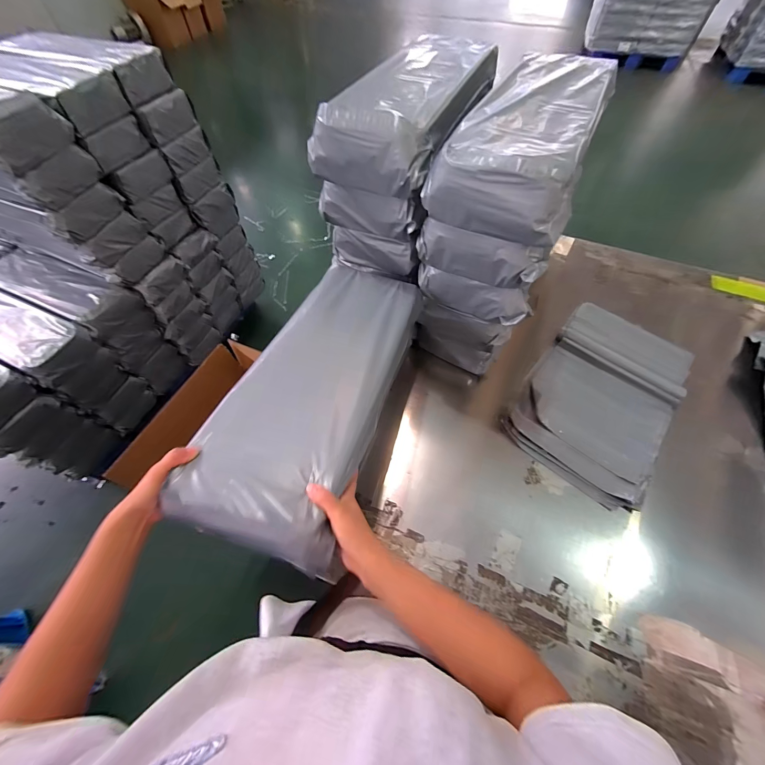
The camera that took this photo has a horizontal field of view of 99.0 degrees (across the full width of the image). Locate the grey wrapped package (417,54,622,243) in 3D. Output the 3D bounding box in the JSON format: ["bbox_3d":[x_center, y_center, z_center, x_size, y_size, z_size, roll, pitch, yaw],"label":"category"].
[{"bbox_3d":[0.292,-0.502,0.662,0.241,0.111,0.573,21,61,12],"label":"grey wrapped package"}]

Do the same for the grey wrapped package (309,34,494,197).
[{"bbox_3d":[0.074,-0.624,0.734,0.232,0.122,0.549,20,60,12],"label":"grey wrapped package"}]

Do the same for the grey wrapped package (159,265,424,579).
[{"bbox_3d":[-0.093,-0.012,0.594,0.221,0.098,0.599,12,48,10],"label":"grey wrapped package"}]

